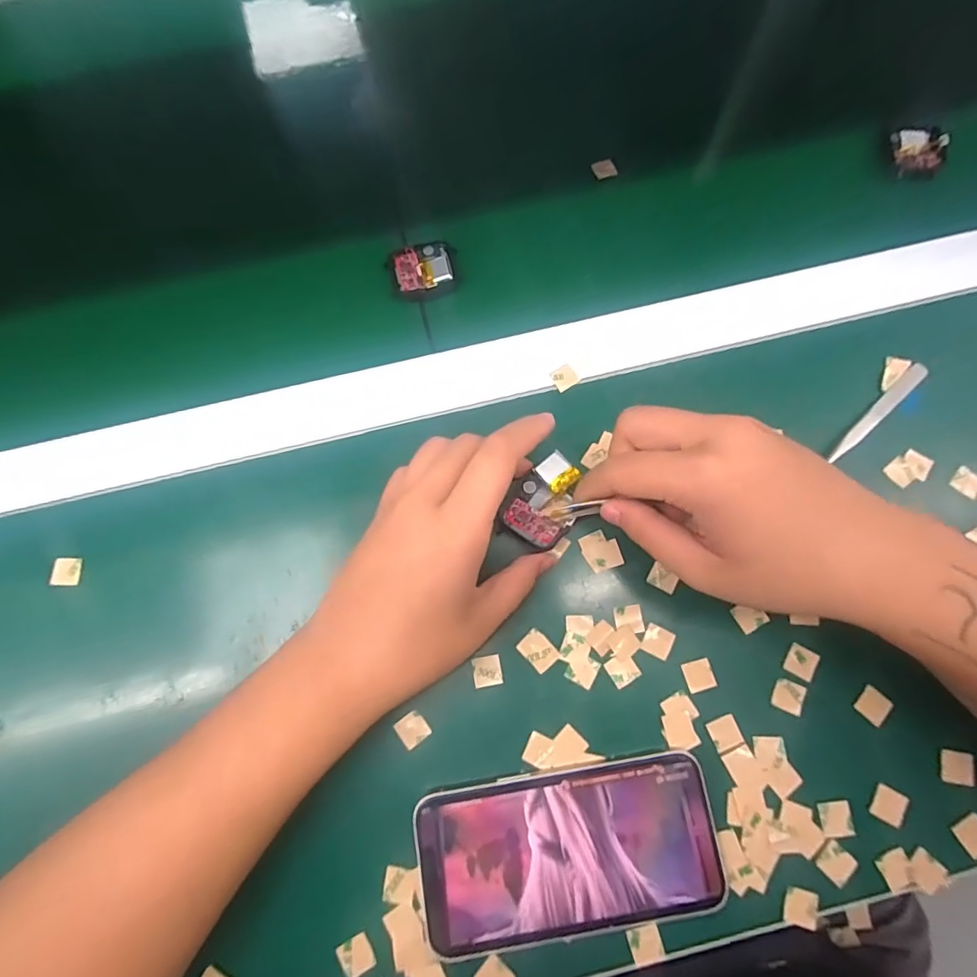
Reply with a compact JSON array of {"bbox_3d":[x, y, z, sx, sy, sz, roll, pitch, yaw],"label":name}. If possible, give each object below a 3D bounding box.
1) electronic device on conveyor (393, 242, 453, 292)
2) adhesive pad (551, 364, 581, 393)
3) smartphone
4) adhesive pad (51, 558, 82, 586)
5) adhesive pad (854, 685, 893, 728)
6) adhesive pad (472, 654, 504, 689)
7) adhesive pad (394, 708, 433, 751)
[{"bbox_3d":[-0.043,-0.144,0.334,0.036,0.008,0.034,-15,76,-2],"label":"electronic device on conveyor"},{"bbox_3d":[0.047,-0.069,0.316,0.015,0.004,0.014,-33,90,0],"label":"adhesive pad"},{"bbox_3d":[0.040,0.178,0.252,0.144,0.008,0.071,-9,76,-3],"label":"smartphone"},{"bbox_3d":[-0.240,0.047,0.290,0.013,0.004,0.017,1,62,-23],"label":"adhesive pad"},{"bbox_3d":[0.204,0.115,0.269,0.015,0.004,0.016,40,81,10],"label":"adhesive pad"},{"bbox_3d":[0.000,0.099,0.274,0.015,0.004,0.015,-11,76,-1],"label":"adhesive pad"},{"bbox_3d":[-0.040,0.127,0.269,0.015,0.004,0.015,-36,78,-7],"label":"adhesive pad"}]

